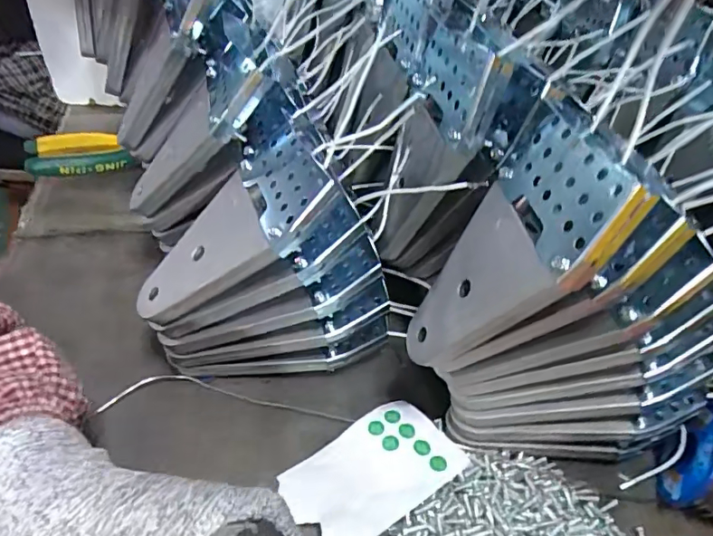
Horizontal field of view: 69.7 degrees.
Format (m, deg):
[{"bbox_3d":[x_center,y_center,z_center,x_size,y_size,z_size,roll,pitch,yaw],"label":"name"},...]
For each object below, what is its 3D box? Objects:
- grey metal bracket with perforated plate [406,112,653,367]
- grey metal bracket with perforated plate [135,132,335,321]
[{"bbox_3d":[0.064,-0.003,0.230,0.010,0.129,0.064,15,43,-25],"label":"grey metal bracket with perforated plate"},{"bbox_3d":[-0.068,-0.018,0.279,0.130,0.017,0.062,-37,45,17],"label":"grey metal bracket with perforated plate"}]

